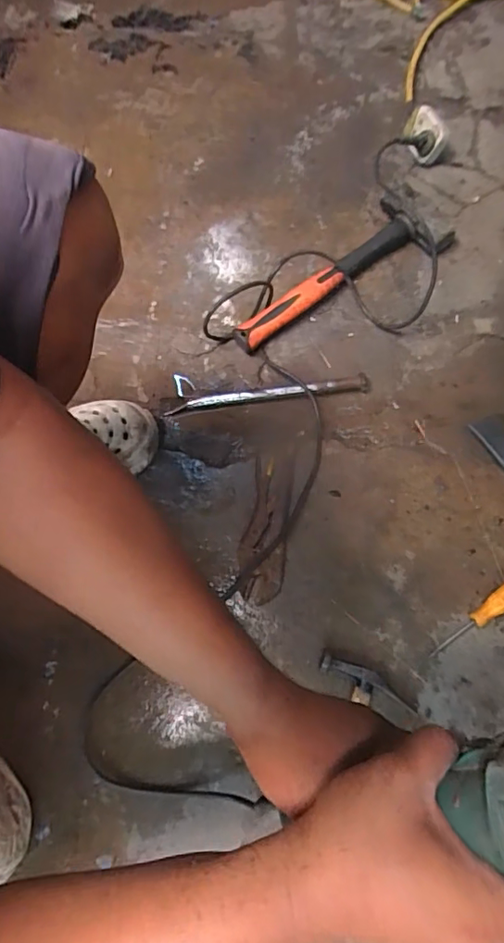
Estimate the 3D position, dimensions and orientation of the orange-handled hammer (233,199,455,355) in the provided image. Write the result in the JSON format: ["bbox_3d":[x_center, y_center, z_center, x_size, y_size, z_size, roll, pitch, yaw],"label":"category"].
[{"bbox_3d":[0.146,-0.304,0.814,0.366,0.044,0.127,-38,72,-12],"label":"orange-handled hammer"}]

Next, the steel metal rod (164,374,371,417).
[{"bbox_3d":[0.026,-0.115,0.788,0.308,0.015,0.023,-8,68,-1],"label":"steel metal rod"}]

